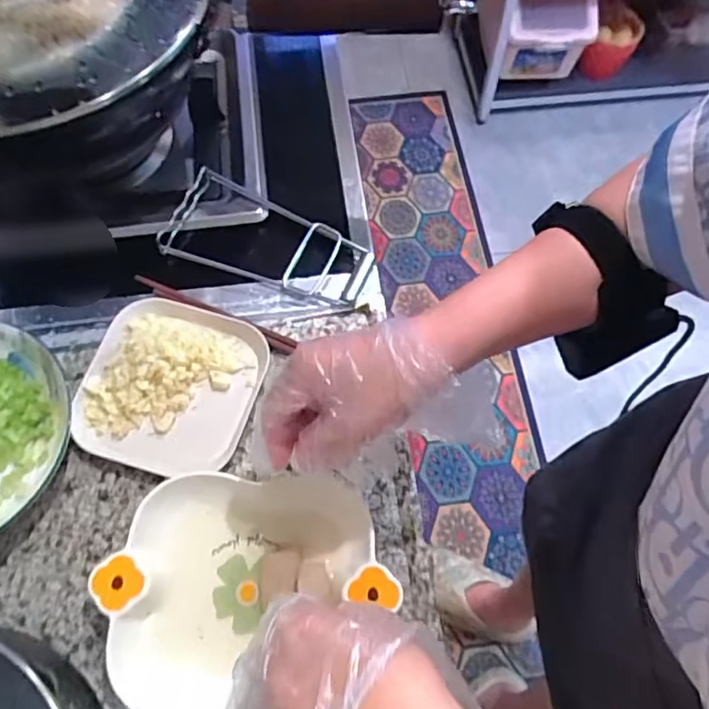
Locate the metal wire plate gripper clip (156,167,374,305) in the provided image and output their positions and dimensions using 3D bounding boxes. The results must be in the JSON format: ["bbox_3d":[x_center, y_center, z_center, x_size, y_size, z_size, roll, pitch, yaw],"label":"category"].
[{"bbox_3d":[-0.080,-0.102,0.521,0.194,0.023,0.091,22,68,9],"label":"metal wire plate gripper clip"}]

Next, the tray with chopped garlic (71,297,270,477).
[{"bbox_3d":[-0.148,0.022,0.462,0.130,0.031,0.137,17,67,7],"label":"tray with chopped garlic"}]

